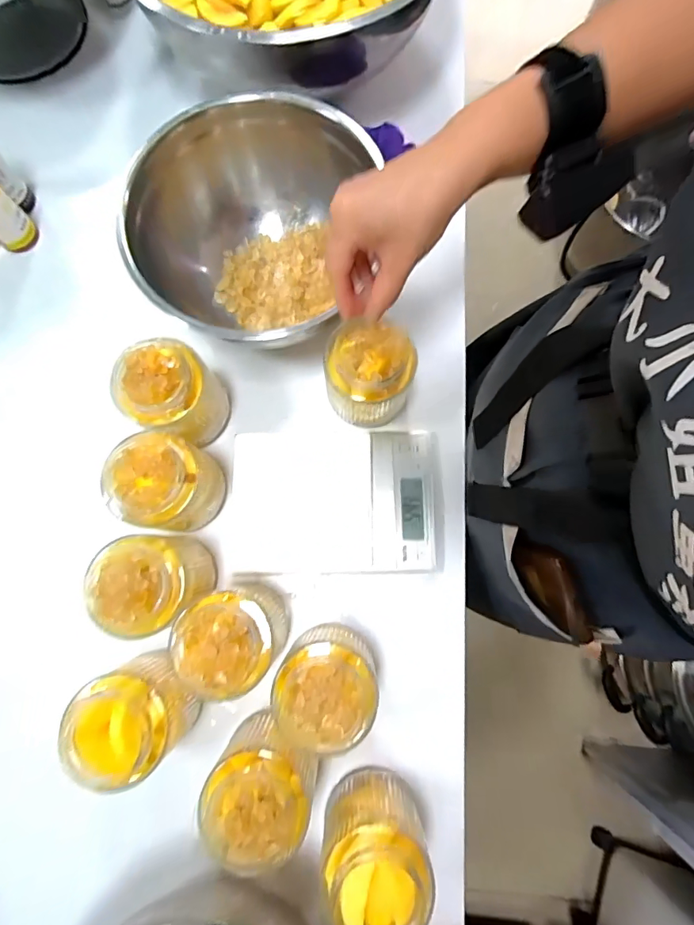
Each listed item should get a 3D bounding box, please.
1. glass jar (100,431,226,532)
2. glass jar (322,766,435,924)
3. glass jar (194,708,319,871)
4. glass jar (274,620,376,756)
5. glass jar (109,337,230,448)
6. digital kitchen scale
[{"bbox_3d":[-0.168,0.021,0.429,0.080,0.097,0.083,0,80,0],"label":"glass jar"},{"bbox_3d":[0.022,0.319,0.366,0.082,0.095,0.076,0,80,0],"label":"glass jar"},{"bbox_3d":[-0.065,0.263,0.377,0.081,0.104,0.078,0,80,0],"label":"glass jar"},{"bbox_3d":[-0.017,0.192,0.396,0.083,0.101,0.076,0,80,0],"label":"glass jar"},{"bbox_3d":[-0.170,-0.066,0.448,0.078,0.102,0.081,0,80,0],"label":"glass jar"},{"bbox_3d":[-0.015,0.038,0.469,0.206,0.022,0.148,0,80,0],"label":"digital kitchen scale"}]

